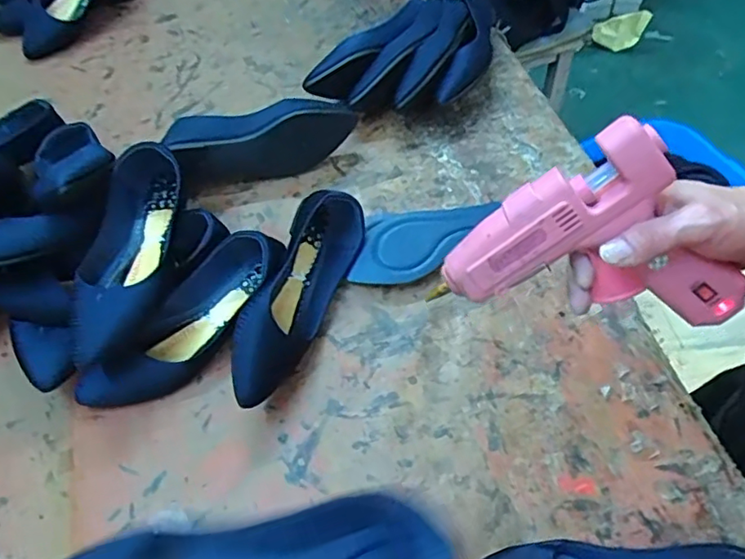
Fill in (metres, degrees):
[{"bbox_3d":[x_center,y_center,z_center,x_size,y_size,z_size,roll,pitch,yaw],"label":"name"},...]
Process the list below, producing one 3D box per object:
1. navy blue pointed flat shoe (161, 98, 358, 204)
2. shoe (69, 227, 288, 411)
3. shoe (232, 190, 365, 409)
[{"bbox_3d":[-0.138,-0.178,0.745,0.238,0.090,0.060,-14,57,-5],"label":"navy blue pointed flat shoe"},{"bbox_3d":[-0.200,0.049,0.619,0.254,0.060,0.080,-39,62,-20],"label":"shoe"},{"bbox_3d":[-0.078,0.020,0.610,0.073,0.091,0.242,13,59,13],"label":"shoe"}]

